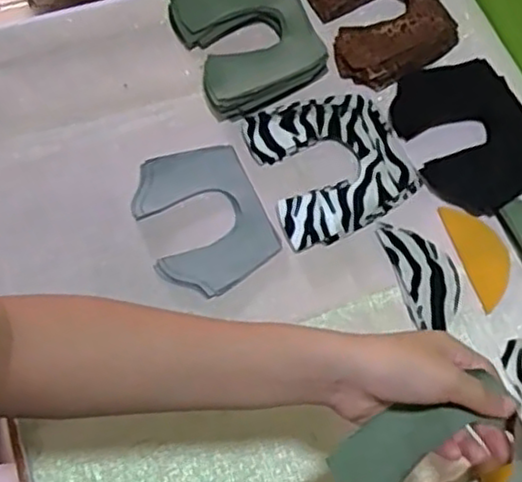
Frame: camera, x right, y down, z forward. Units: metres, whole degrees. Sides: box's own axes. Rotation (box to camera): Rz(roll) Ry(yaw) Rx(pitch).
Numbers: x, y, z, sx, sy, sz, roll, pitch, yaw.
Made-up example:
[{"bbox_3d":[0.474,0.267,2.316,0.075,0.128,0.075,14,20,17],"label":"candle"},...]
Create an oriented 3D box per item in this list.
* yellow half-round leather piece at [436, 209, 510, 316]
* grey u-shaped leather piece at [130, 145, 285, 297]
[{"bbox_3d":[0.215,0.013,0.683,0.047,0.006,0.107,-15,67,-10],"label":"yellow half-round leather piece"},{"bbox_3d":[-0.057,-0.025,0.683,0.114,0.008,0.155,-21,68,-13],"label":"grey u-shaped leather piece"}]

